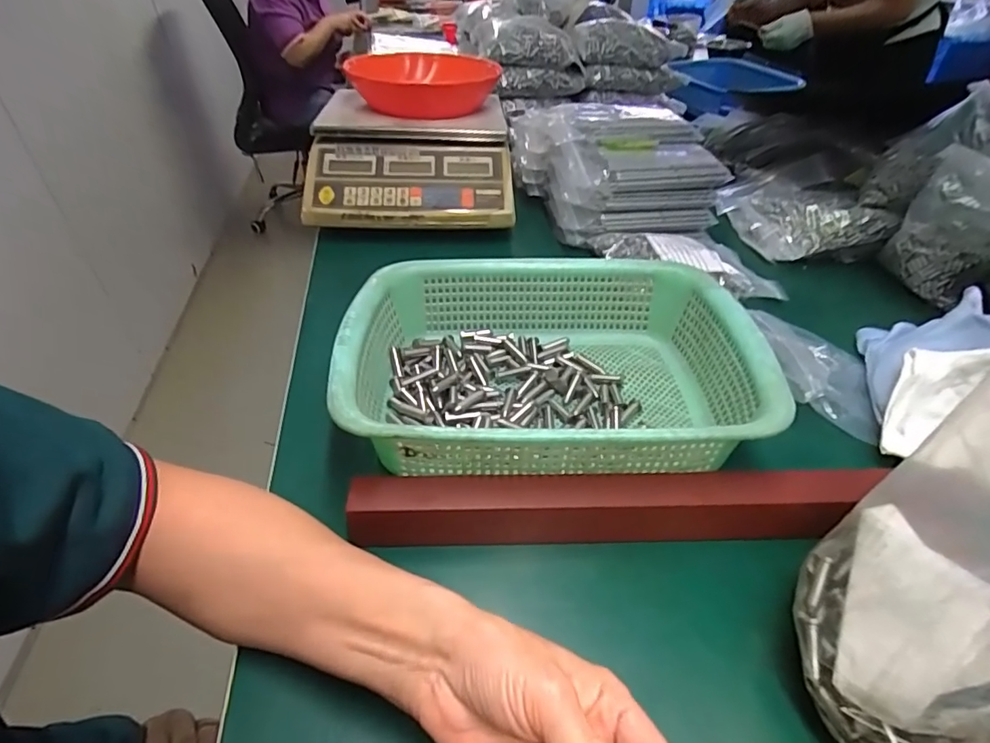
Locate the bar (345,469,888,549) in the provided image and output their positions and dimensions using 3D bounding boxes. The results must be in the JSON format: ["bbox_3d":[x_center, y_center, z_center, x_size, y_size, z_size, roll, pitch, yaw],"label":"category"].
[{"bbox_3d":[0.070,0.087,0.333,0.311,0.043,0.027,-2,40,-2],"label":"bar"}]

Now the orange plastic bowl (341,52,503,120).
[{"bbox_3d":[-0.099,-0.413,0.760,0.204,0.050,0.229,1,40,2],"label":"orange plastic bowl"}]

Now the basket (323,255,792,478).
[{"bbox_3d":[0.039,-0.004,0.414,0.296,0.079,0.220,-1,40,0],"label":"basket"}]

